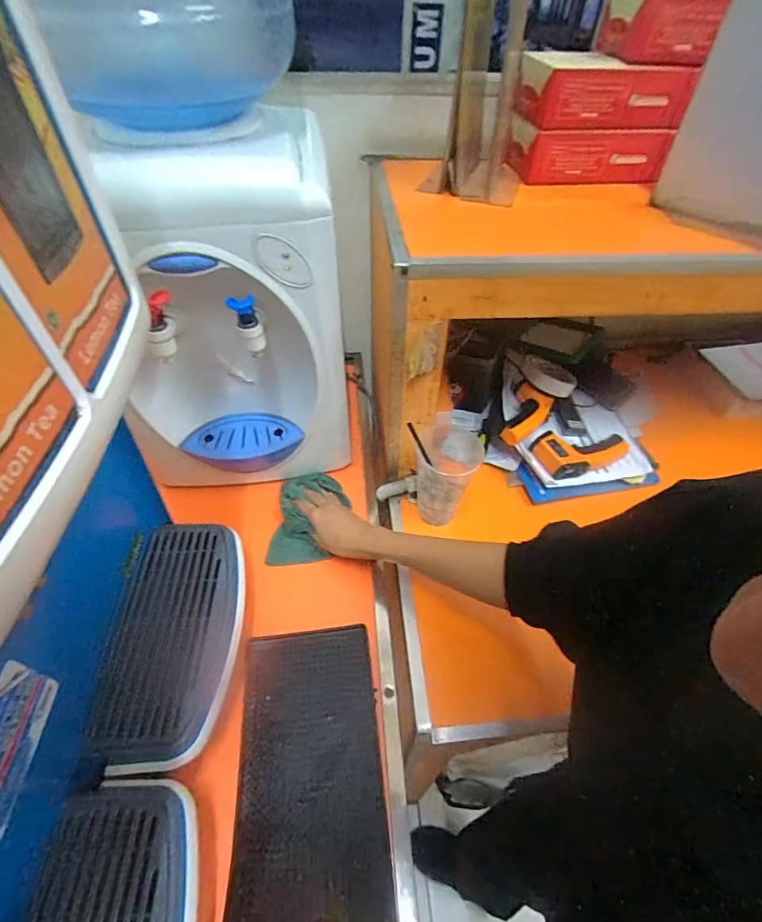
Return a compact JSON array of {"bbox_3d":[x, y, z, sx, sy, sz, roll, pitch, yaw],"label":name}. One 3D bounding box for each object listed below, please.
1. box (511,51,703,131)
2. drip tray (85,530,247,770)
[{"bbox_3d":[0.282,-0.474,0.587,0.197,0.064,0.075,-5,49,-7],"label":"box"},{"bbox_3d":[-0.222,0.187,0.501,0.125,0.025,0.249,13,52,-18],"label":"drip tray"}]

